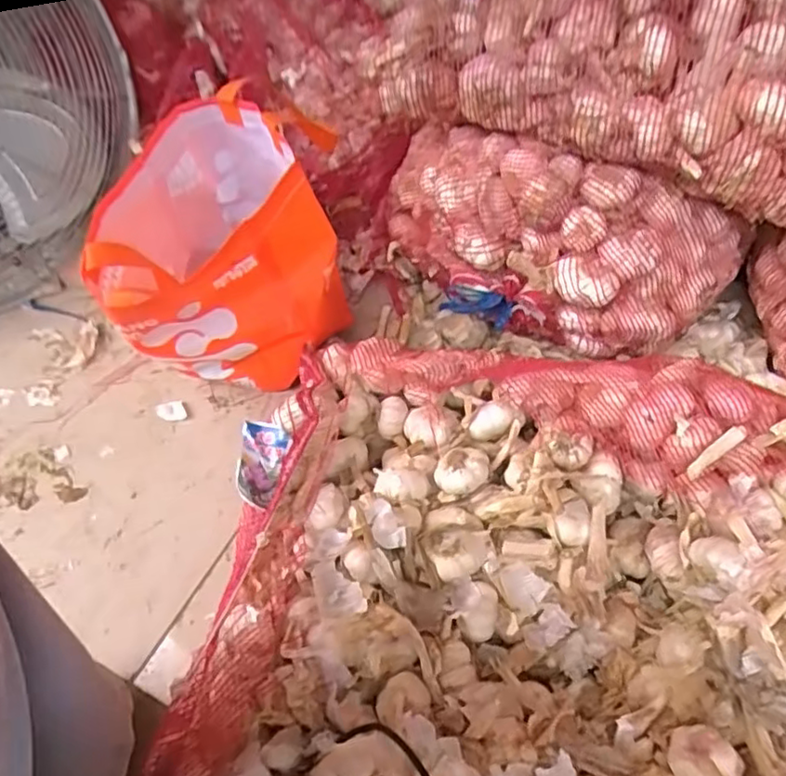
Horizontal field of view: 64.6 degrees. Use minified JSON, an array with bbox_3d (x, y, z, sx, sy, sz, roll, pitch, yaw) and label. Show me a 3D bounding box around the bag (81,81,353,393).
[{"bbox_3d":[-0.201,-0.133,0.682,0.232,0.238,0.212,-32,58,-20],"label":"bag"}]

